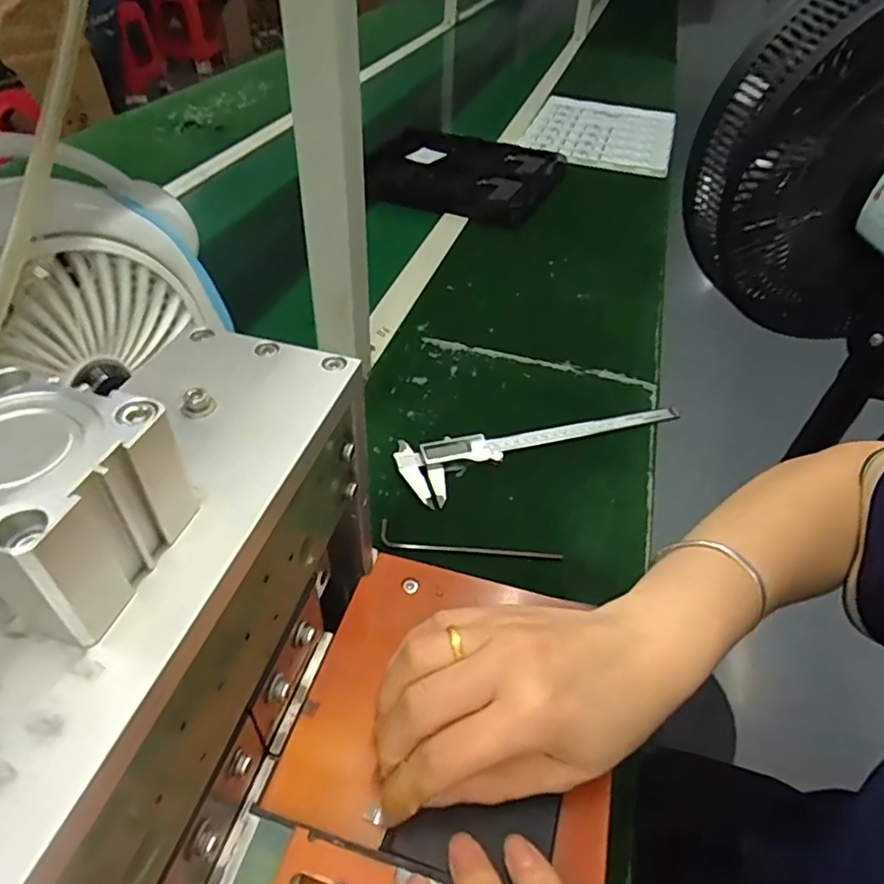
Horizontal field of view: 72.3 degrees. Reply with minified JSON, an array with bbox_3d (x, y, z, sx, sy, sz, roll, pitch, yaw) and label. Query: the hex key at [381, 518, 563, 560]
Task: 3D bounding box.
[{"bbox_3d":[0.023,0.081,0.481,0.144,0.004,0.022,7,44,3],"label":"hex key"}]

